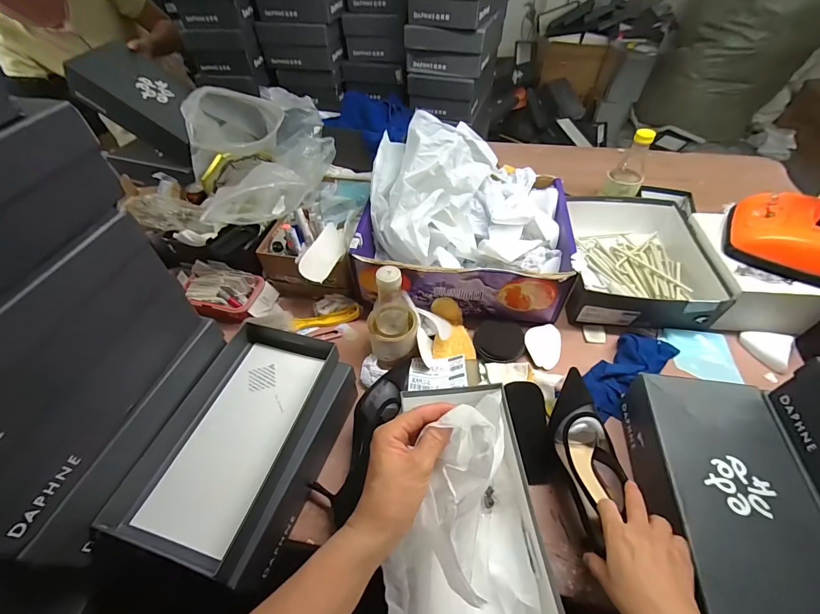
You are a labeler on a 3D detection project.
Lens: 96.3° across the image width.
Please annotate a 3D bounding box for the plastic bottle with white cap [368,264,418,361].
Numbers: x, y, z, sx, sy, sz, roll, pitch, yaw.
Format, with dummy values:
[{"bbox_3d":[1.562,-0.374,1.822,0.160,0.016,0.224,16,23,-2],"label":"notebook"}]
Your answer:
[{"bbox_3d":[-0.030,0.013,0.631,0.086,0.178,0.084,-5,50,-2],"label":"plastic bottle with white cap"}]

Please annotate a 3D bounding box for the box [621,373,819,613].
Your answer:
[{"bbox_3d":[0.401,0.240,0.473,0.177,0.084,0.288,5,51,7],"label":"box"}]

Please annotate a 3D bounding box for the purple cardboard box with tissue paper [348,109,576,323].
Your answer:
[{"bbox_3d":[0.107,-0.179,0.728,0.397,0.242,0.307,7,51,8],"label":"purple cardboard box with tissue paper"}]

